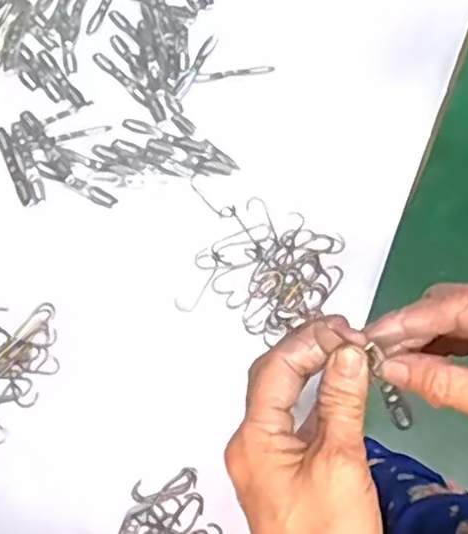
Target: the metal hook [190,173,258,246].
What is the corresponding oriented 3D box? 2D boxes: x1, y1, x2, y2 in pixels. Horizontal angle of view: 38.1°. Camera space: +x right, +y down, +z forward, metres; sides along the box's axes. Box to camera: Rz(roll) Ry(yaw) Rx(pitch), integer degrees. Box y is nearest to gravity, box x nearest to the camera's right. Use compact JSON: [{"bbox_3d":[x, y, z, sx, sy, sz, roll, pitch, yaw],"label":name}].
[{"bbox_3d":[-0.007,-0.041,0.467,0.011,0.004,0.068,-41,73,-17],"label":"metal hook"}]

